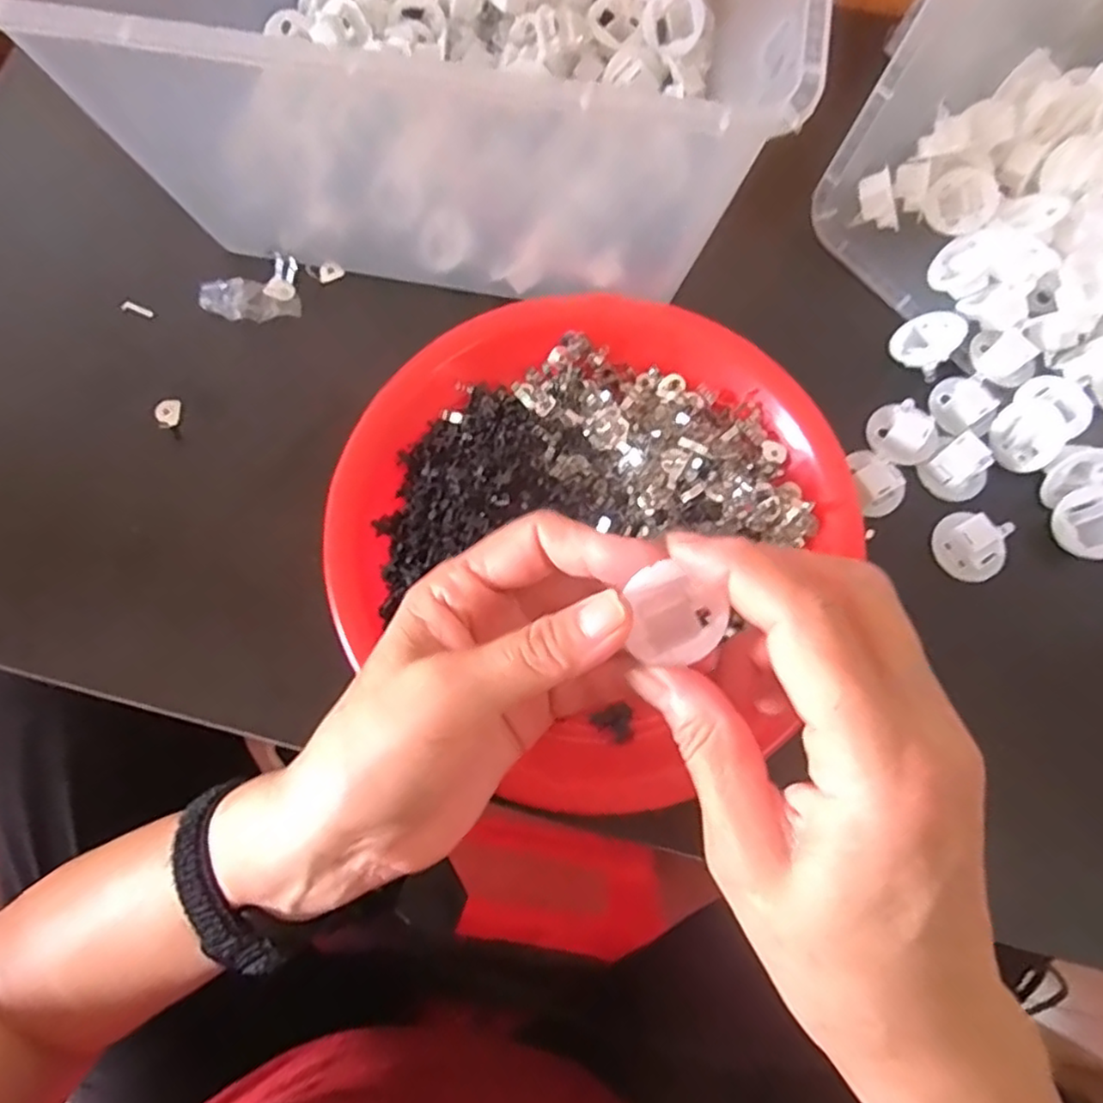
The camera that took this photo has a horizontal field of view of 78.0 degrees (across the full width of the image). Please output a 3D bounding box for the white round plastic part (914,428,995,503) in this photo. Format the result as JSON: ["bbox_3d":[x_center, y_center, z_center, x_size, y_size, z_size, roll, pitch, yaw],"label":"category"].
[{"bbox_3d":[0.196,-0.039,0.326,0.025,0.020,0.028,-29,77,-7],"label":"white round plastic part"}]

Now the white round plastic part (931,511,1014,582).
[{"bbox_3d":[0.196,-0.003,0.316,0.024,0.024,0.031,-19,76,-5],"label":"white round plastic part"}]

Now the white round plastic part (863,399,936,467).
[{"bbox_3d":[0.172,-0.058,0.331,0.028,0.020,0.032,-40,79,-10],"label":"white round plastic part"}]

